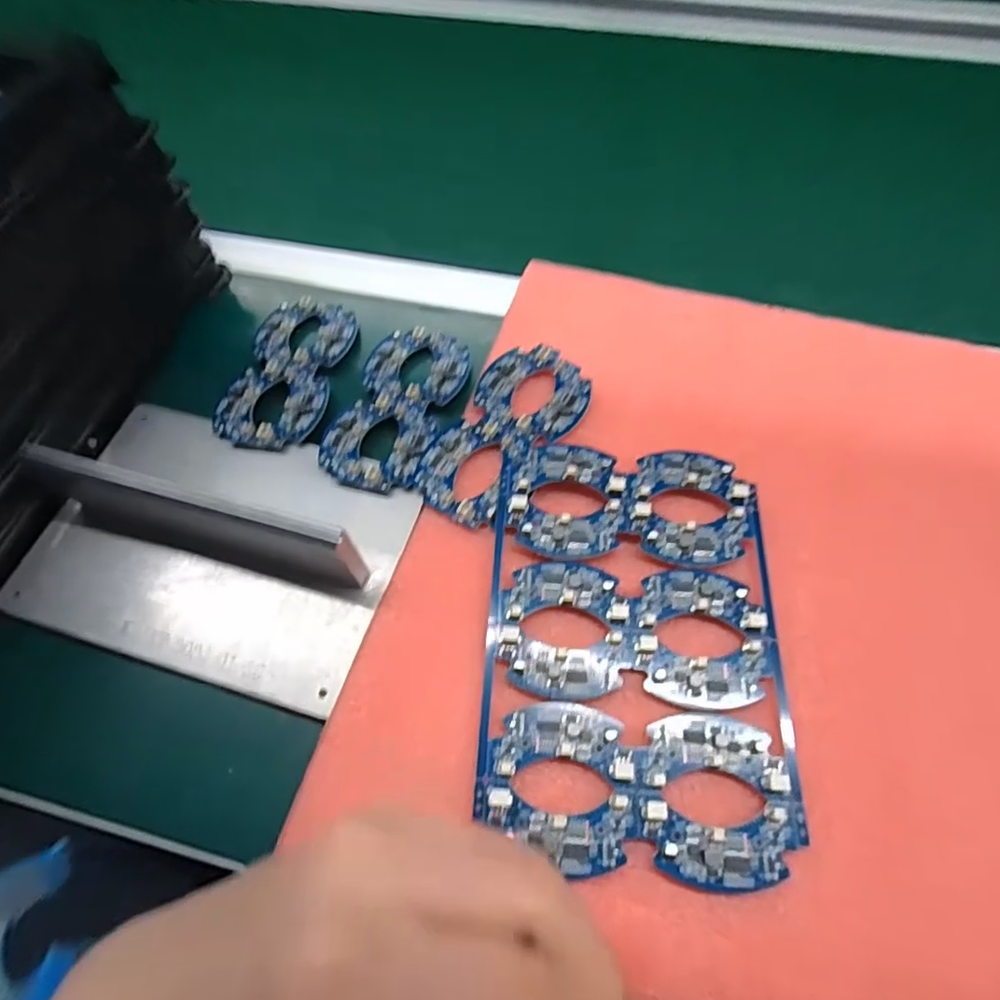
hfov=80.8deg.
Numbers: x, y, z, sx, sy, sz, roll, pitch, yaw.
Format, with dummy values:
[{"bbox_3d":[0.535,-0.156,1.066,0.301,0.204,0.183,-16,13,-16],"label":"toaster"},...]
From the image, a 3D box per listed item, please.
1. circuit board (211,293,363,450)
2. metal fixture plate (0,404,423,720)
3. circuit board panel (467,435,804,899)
[{"bbox_3d":[-0.138,-0.088,0.381,0.065,0.009,0.126,6,63,6],"label":"circuit board"},{"bbox_3d":[-0.159,0.011,0.308,0.203,0.060,0.139,14,64,10],"label":"metal fixture plate"},{"bbox_3d":[0.064,0.065,0.286,0.138,0.013,0.200,3,63,4],"label":"circuit board panel"}]

